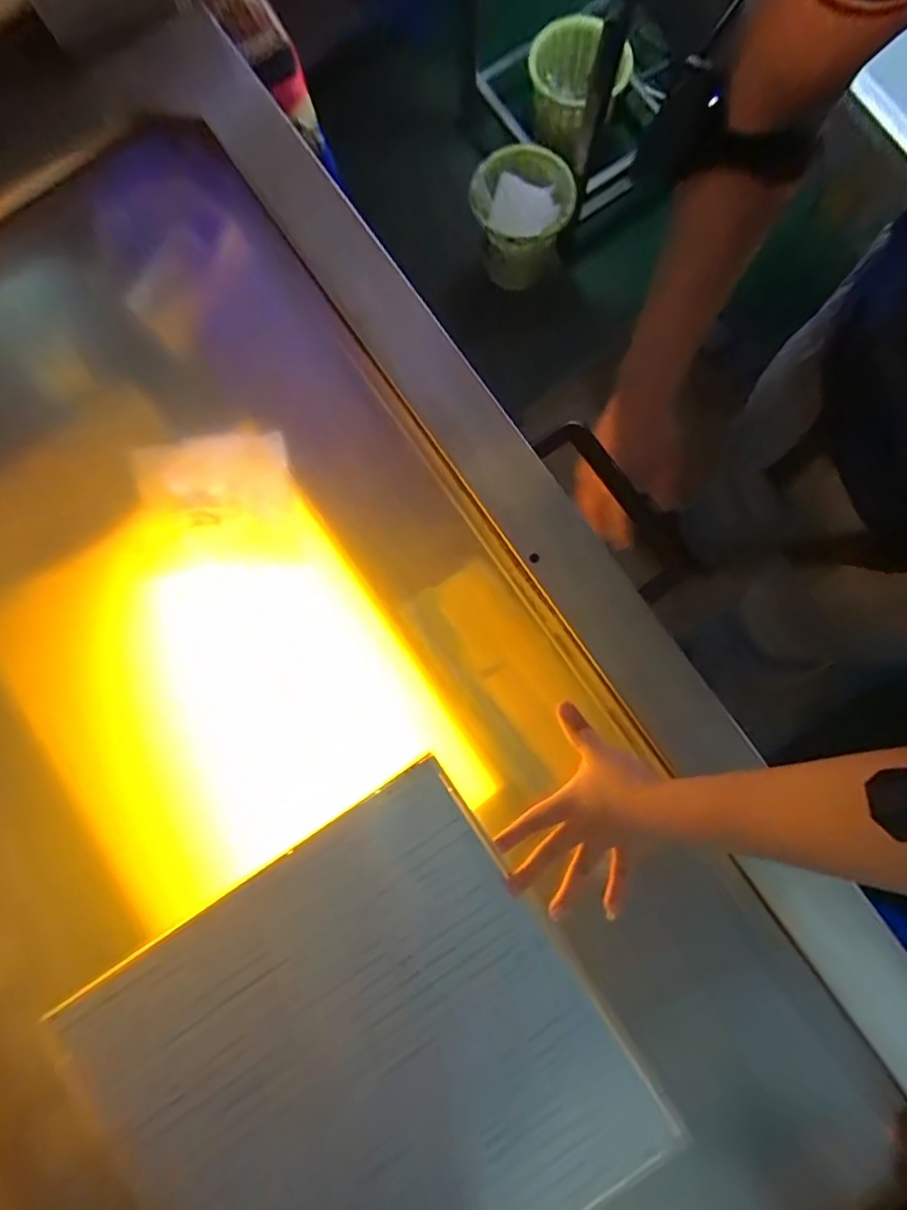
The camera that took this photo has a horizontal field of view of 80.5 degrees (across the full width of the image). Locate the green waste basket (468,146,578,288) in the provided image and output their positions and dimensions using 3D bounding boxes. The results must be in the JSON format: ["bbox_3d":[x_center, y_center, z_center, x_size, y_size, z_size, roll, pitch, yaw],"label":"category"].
[{"bbox_3d":[0.185,-1.023,1.441,0.265,0.253,0.236,-8,84,1],"label":"green waste basket"}]

